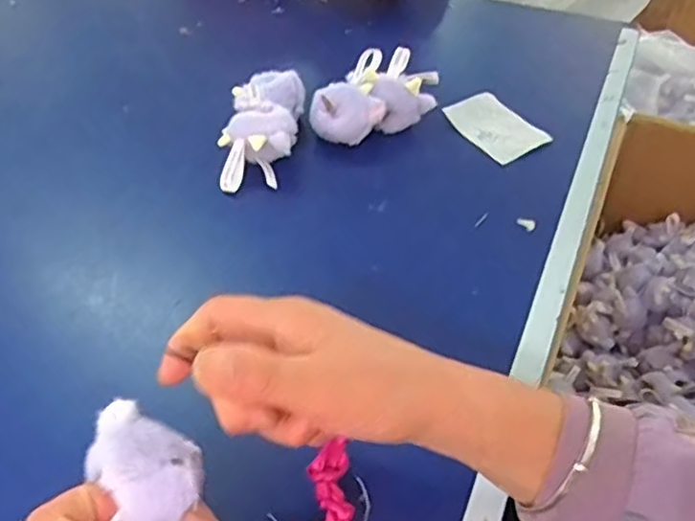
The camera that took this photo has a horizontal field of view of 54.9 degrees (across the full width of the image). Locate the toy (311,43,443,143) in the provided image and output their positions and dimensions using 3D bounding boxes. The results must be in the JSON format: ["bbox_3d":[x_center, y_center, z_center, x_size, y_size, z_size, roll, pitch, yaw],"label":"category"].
[{"bbox_3d":[0.023,-0.143,0.596,0.120,0.052,0.066,-16,48,-15],"label":"toy"}]

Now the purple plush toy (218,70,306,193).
[{"bbox_3d":[-0.073,-0.114,0.574,0.064,0.046,0.126,9,59,9],"label":"purple plush toy"}]

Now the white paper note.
[{"bbox_3d":[0.137,-0.123,0.613,0.058,0.010,0.087,-23,50,-20],"label":"white paper note"}]

